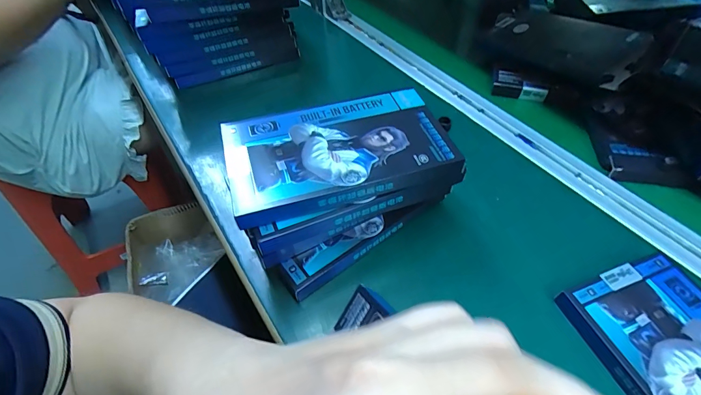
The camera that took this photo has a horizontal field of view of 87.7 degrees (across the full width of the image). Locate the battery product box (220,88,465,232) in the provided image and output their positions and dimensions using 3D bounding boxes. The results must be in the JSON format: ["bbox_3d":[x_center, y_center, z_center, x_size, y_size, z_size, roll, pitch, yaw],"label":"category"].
[{"bbox_3d":[-0.009,-0.035,0.278,0.163,0.022,0.092,-12,51,-10],"label":"battery product box"}]

